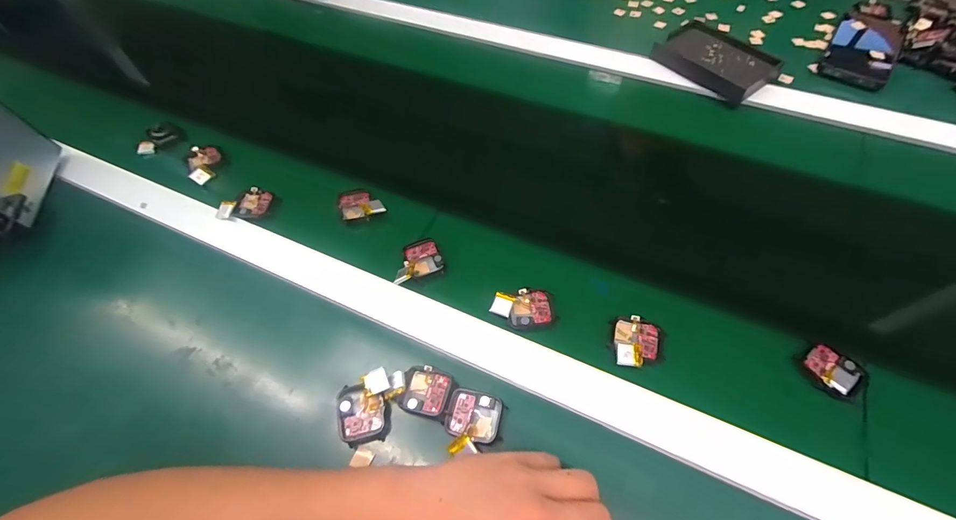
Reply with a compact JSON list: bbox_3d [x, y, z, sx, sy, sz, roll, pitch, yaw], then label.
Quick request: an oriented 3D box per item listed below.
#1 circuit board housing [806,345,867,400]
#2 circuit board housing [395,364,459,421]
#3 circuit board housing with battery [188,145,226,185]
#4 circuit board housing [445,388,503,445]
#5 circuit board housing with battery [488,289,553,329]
[{"bbox_3d":[0.294,0.092,0.335,0.041,0.005,0.038,37,68,22],"label":"circuit board housing"},{"bbox_3d":[-0.043,0.108,0.333,0.044,0.006,0.038,16,62,13],"label":"circuit board housing"},{"bbox_3d":[-0.325,-0.112,0.480,0.023,0.026,0.068,-3,59,2],"label":"circuit board housing with battery"},{"bbox_3d":[-0.003,0.124,0.325,0.042,0.010,0.036,12,61,10],"label":"circuit board housing"},{"bbox_3d":[0.041,0.044,0.371,0.055,0.014,0.035,-10,59,-3],"label":"circuit board housing with battery"}]

